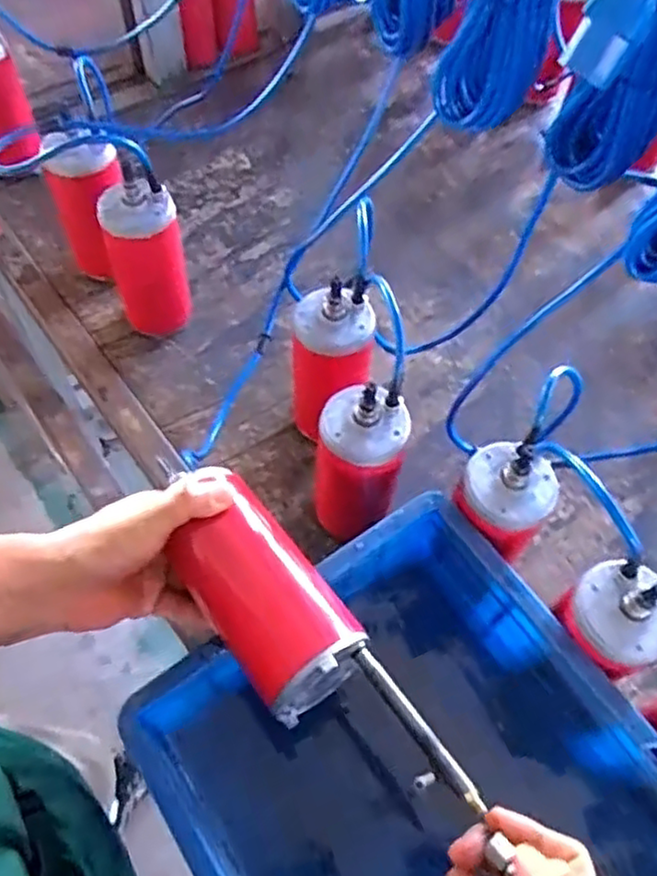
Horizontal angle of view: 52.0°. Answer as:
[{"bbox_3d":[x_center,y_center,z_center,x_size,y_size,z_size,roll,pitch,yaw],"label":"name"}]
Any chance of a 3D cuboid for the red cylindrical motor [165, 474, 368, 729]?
[{"bbox_3d":[-0.040,0.110,0.451,0.073,0.067,0.135,-32,66,-18],"label":"red cylindrical motor"}]

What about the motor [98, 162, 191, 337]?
[{"bbox_3d":[-0.192,-0.177,0.732,0.077,0.203,0.074,1,59,-2],"label":"motor"}]

